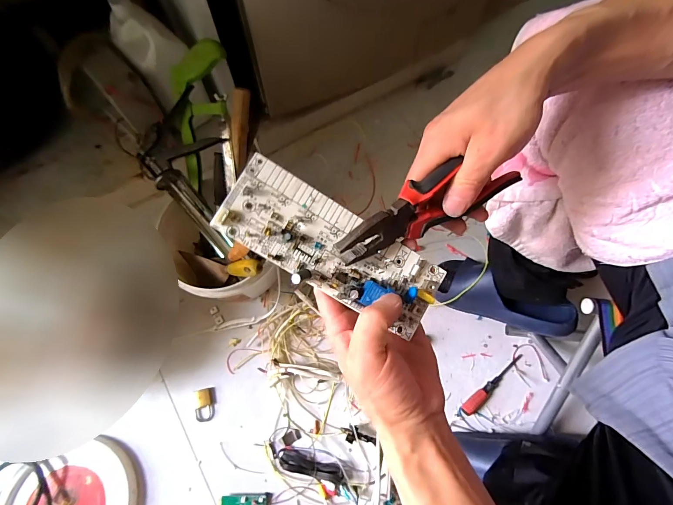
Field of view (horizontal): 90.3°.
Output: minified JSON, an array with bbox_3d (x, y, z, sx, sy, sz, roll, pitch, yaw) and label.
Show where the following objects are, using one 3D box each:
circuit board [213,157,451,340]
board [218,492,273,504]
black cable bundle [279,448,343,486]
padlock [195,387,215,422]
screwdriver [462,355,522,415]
[{"bbox_3d":[-0.002,-0.004,0.277,0.187,0.023,0.068,30,72,-6],"label":"circuit board"},{"bbox_3d":[-0.163,0.443,0.596,0.091,0.010,0.026,0,70,-1],"label":"board"},{"bbox_3d":[-0.047,0.388,0.609,0.121,0.016,0.035,11,70,3],"label":"black cable bundle"},{"bbox_3d":[-0.257,0.297,0.653,0.033,0.014,0.060,-4,70,-2],"label":"padlock"},{"bbox_3d":[0.314,0.259,0.662,0.166,0.019,0.025,-36,75,-13],"label":"screwdriver"}]

